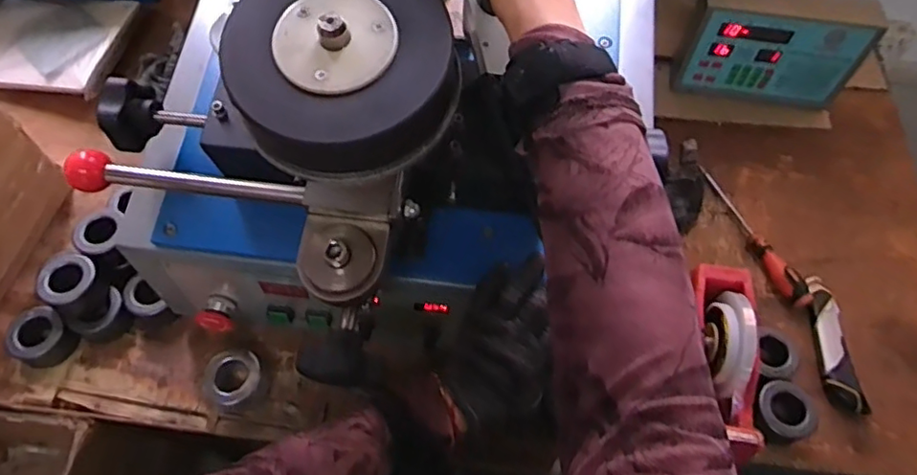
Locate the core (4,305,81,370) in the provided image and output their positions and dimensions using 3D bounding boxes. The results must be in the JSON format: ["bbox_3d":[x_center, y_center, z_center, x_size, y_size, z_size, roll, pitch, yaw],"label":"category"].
[{"bbox_3d":[-0.469,0.112,0.654,0.058,0.041,0.058,27,64,13],"label":"core"}]

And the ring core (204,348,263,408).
[{"bbox_3d":[-0.245,0.154,0.637,0.059,0.039,0.057,0,61,-1],"label":"ring core"}]

